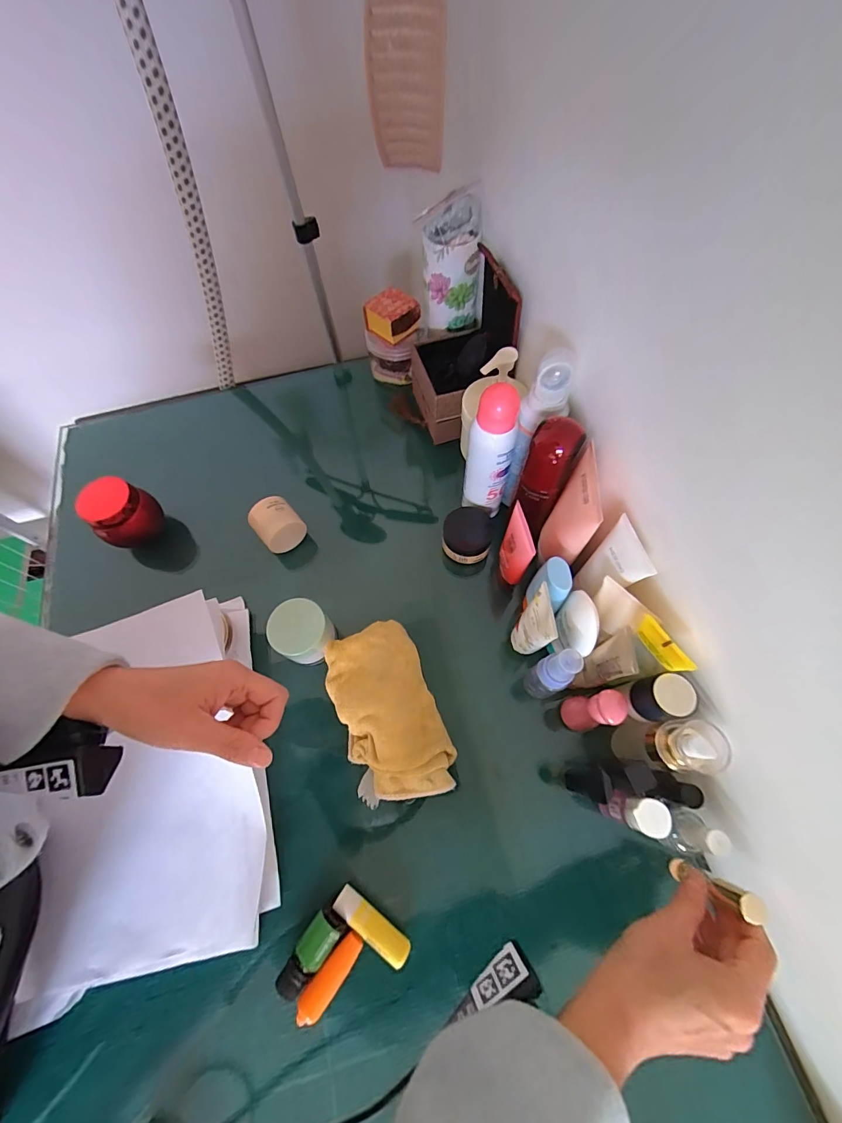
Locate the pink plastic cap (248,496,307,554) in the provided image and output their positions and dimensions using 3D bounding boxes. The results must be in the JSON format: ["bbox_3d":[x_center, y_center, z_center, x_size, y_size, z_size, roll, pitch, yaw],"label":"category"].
[{"bbox_3d":[-0.167,-0.042,0.477,0.048,0.045,0.047,-42,71,-16],"label":"pink plastic cap"}]

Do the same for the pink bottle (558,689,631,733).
[{"bbox_3d":[0.150,0.131,0.361,0.030,0.082,0.029,-7,65,-1],"label":"pink bottle"}]

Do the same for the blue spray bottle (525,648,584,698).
[{"bbox_3d":[0.116,0.104,0.366,0.028,0.099,0.027,-8,65,-2],"label":"blue spray bottle"}]

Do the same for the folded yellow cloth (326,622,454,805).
[{"bbox_3d":[-0.033,0.140,0.388,0.090,0.033,0.158,-20,66,-7],"label":"folded yellow cloth"}]

